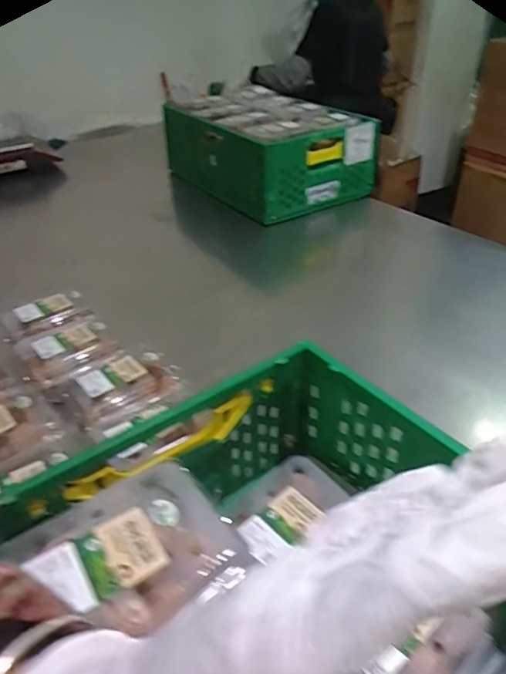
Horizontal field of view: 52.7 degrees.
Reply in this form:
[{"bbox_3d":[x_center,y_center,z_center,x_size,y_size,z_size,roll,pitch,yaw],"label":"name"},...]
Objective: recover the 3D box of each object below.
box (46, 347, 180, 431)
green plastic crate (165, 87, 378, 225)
[{"bbox_3d":[-0.219,0.071,0.793,0.164,0.045,0.147,-26,41,-30],"label":"box"},{"bbox_3d":[0.044,-0.529,1.458,0.400,0.234,0.473,-22,39,-26],"label":"green plastic crate"}]

